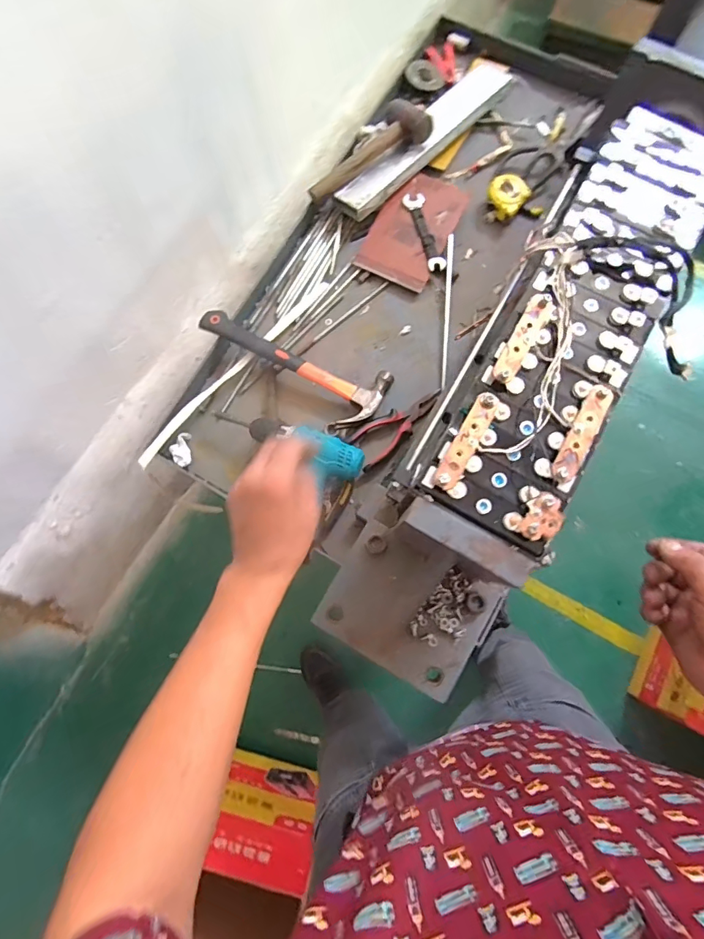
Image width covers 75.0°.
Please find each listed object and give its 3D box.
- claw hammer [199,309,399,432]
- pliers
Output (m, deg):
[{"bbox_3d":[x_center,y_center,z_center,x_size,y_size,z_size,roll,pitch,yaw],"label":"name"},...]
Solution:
[{"bbox_3d":[-0.105,-0.165,0.772,0.326,0.052,0.117,22,80,6],"label":"claw hammer"},{"bbox_3d":[0.080,-0.072,0.757,0.177,0.023,0.062,-33,79,-5],"label":"pliers"}]

